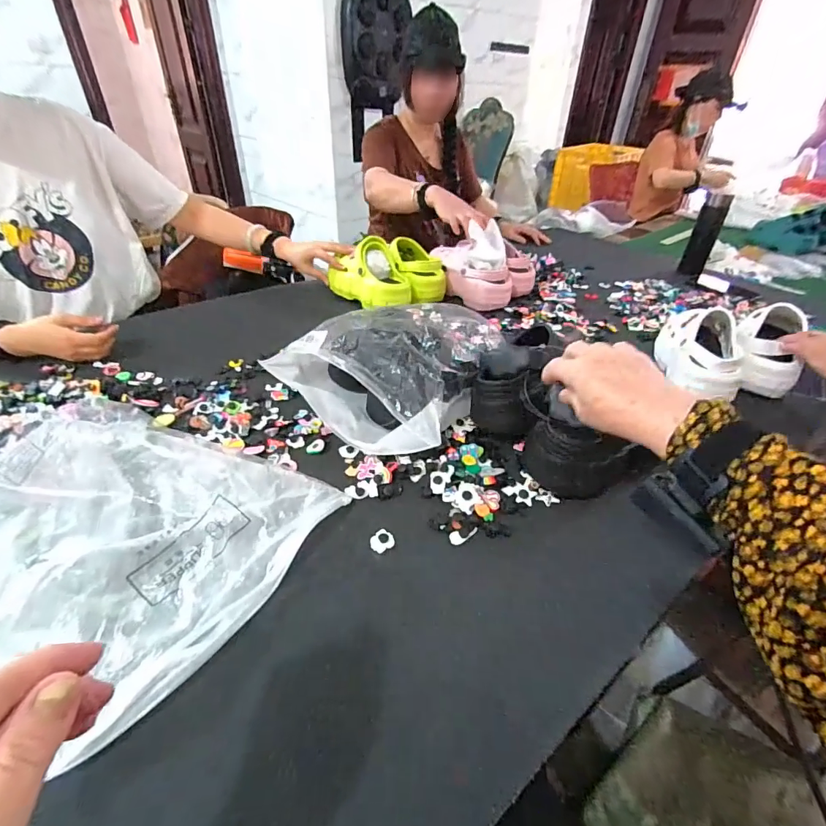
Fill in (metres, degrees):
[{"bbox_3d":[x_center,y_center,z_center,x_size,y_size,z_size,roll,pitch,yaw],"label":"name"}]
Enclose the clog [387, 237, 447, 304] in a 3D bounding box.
[{"bbox_3d":[0.005,-0.350,1.024,0.122,0.082,0.204,-9,53,-18],"label":"clog"}]

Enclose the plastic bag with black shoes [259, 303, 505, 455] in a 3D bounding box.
[{"bbox_3d":[-0.027,-0.091,0.675,0.265,0.122,0.322,17,39,19],"label":"plastic bag with black shoes"}]

